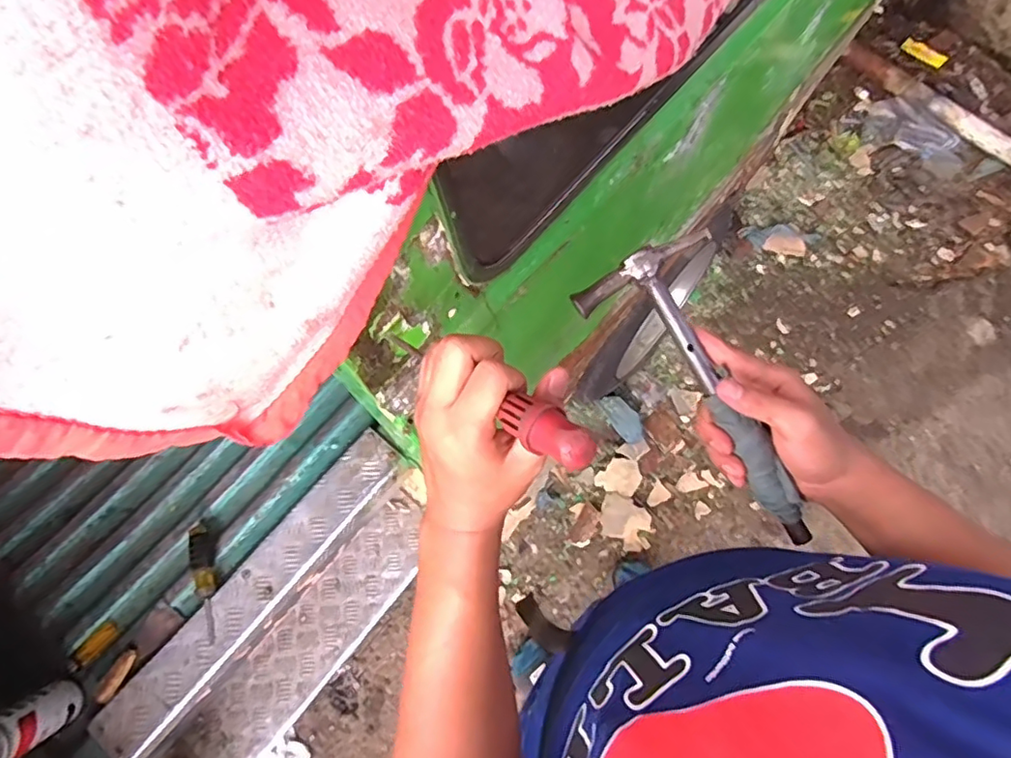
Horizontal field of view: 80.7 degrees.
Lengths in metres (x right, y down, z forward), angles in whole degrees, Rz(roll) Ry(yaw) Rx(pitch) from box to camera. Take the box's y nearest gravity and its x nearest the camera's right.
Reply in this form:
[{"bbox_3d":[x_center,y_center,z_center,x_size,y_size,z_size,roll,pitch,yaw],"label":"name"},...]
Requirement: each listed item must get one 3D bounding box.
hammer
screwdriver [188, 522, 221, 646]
[{"bbox_3d":[0.158,0.016,0.428,0.087,0.039,0.247,-37,96,-15],"label":"hammer"},{"bbox_3d":[-0.472,0.315,0.934,0.035,0.025,0.180,-13,68,-7],"label":"screwdriver"}]

